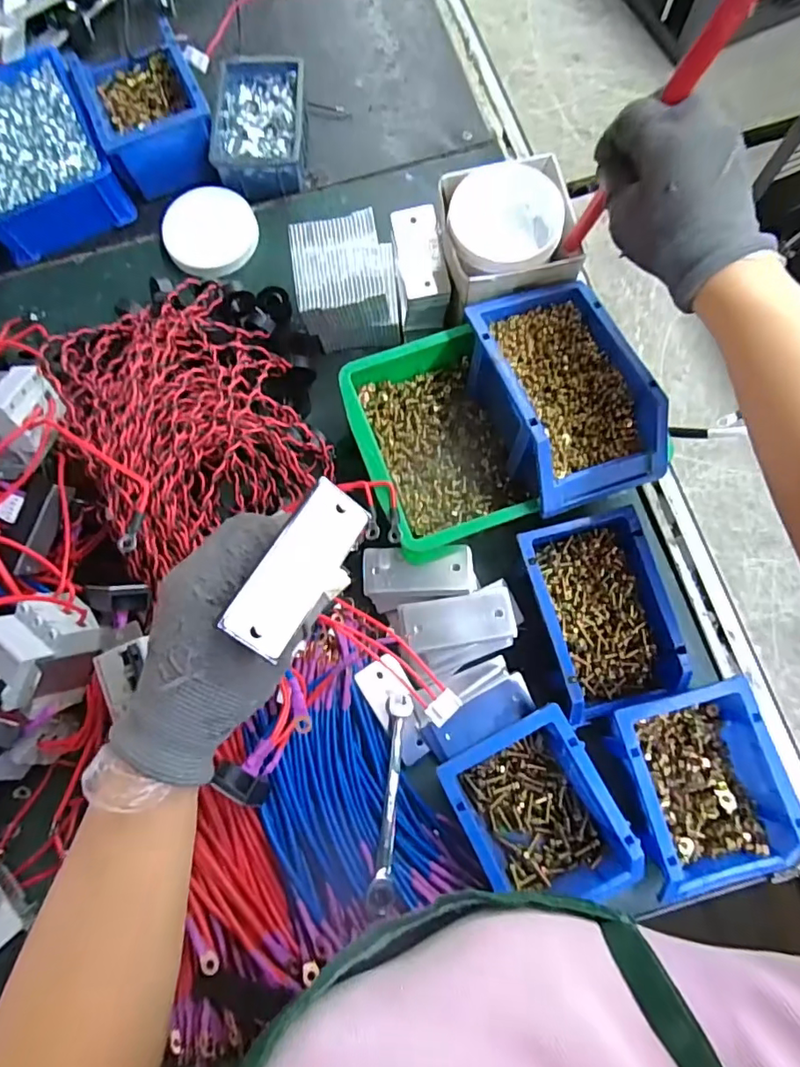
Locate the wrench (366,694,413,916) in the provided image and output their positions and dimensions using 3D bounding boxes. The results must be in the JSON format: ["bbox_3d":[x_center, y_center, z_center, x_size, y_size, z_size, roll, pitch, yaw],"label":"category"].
[{"bbox_3d":[-0.007,0.214,0.442,0.020,0.013,0.157,5,63,3],"label":"wrench"}]

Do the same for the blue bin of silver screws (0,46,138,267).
[{"bbox_3d":[-0.415,-0.433,0.606,0.151,0.069,0.215,-26,78,-4],"label":"blue bin of silver screws"}]

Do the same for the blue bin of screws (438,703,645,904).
[{"bbox_3d":[0.109,0.223,0.424,0.103,0.060,0.143,-28,78,-4],"label":"blue bin of screws"}]

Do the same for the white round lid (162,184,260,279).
[{"bbox_3d":[-0.207,-0.327,0.589,0.095,0.023,0.100,0,77,2],"label":"white round lid"}]

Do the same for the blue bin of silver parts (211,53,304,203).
[{"bbox_3d":[-0.155,-0.459,0.613,0.096,0.043,0.156,0,77,2],"label":"blue bin of silver parts"}]

